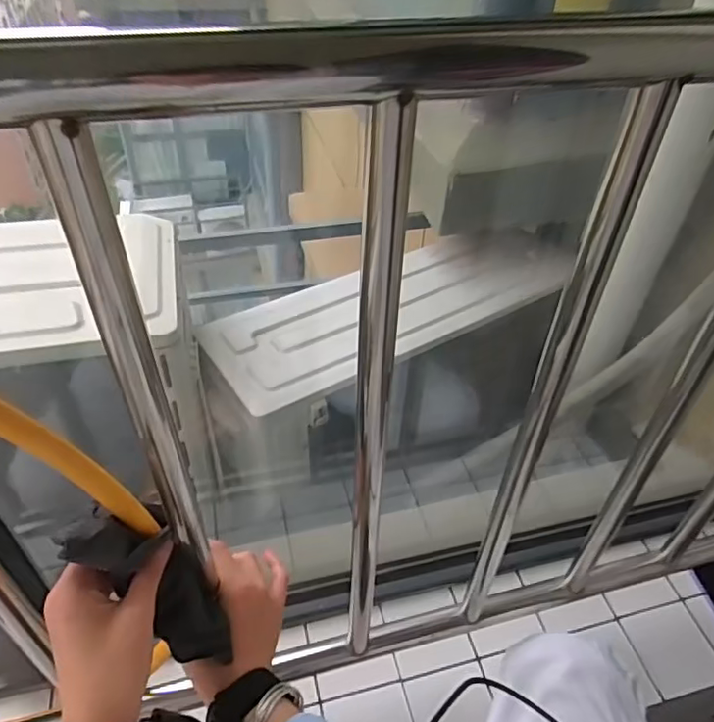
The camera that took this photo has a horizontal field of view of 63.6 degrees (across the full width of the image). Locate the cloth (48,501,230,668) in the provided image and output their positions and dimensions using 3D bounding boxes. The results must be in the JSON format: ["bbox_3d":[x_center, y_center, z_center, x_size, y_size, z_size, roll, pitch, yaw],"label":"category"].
[{"bbox_3d":[-0.135,0.146,0.397,0.040,0.151,0.060,-14,38,21],"label":"cloth"}]

